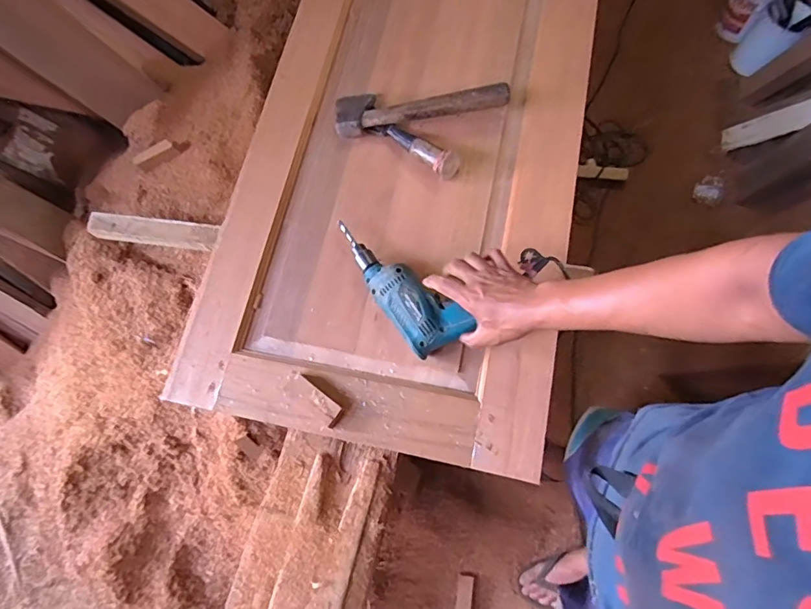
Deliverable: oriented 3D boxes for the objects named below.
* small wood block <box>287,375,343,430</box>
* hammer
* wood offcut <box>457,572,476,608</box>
[{"bbox_3d":[-0.136,0.146,0.731,0.086,0.021,0.037,34,77,15],"label":"small wood block"},{"bbox_3d":[0.023,-0.356,0.859,0.315,0.039,0.098,-1,71,14],"label":"hammer"},{"bbox_3d":[0.157,0.749,1.260,0.043,0.019,0.094,6,72,7],"label":"wood offcut"}]

